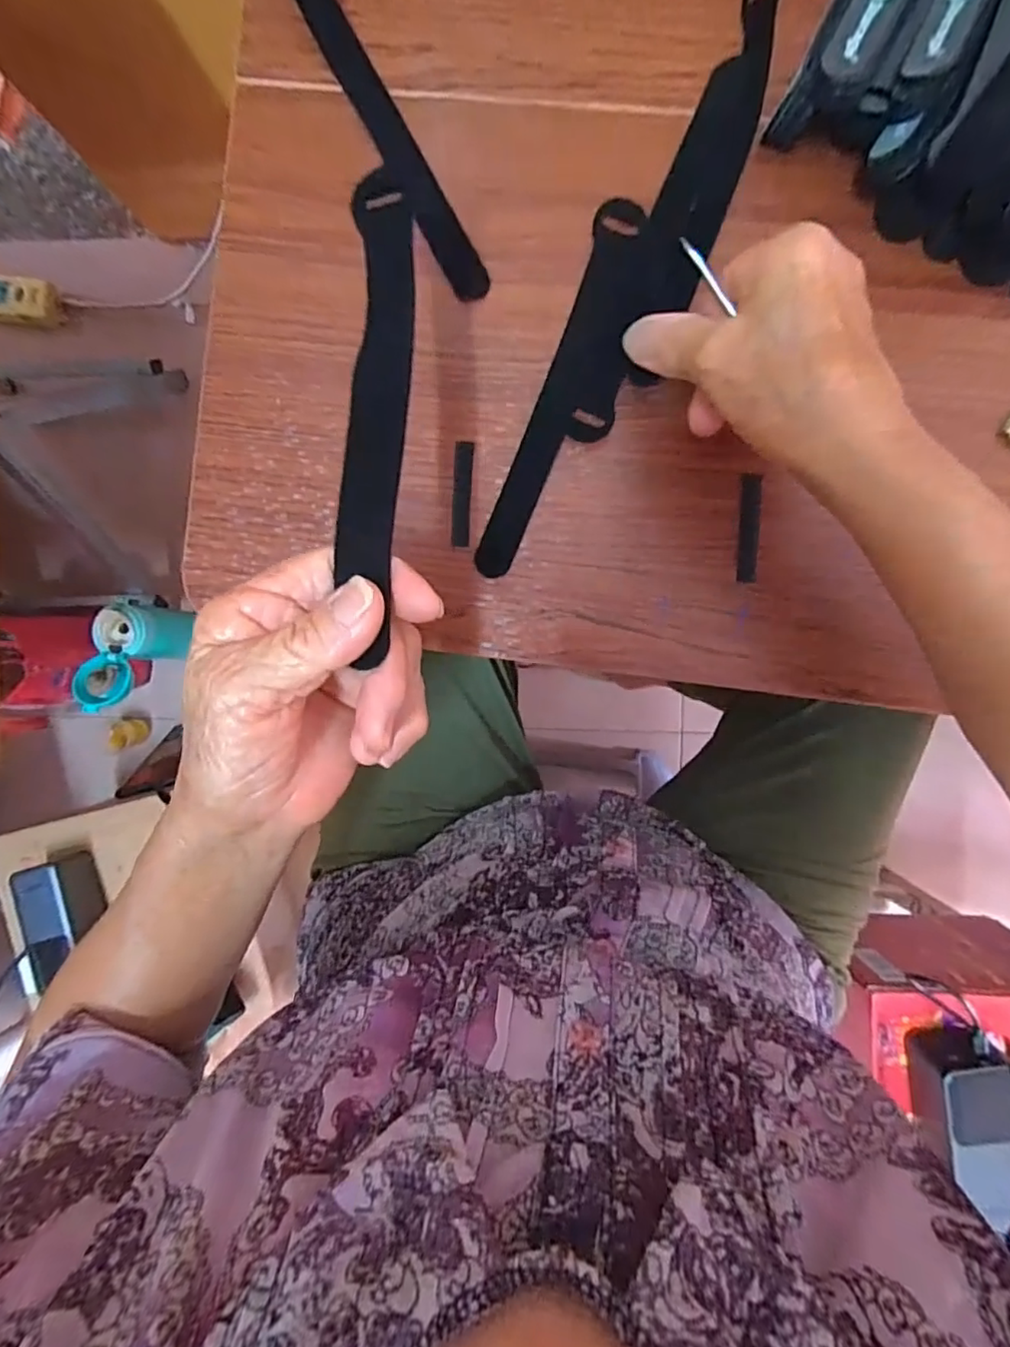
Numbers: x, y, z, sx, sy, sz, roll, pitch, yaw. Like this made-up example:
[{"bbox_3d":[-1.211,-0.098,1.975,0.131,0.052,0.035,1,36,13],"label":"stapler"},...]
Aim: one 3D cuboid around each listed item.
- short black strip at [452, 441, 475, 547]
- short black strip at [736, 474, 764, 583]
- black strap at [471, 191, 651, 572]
[{"bbox_3d":[-0.023,-0.094,0.311,0.010,0.004,0.053,3,93,5],"label":"short black strip"},{"bbox_3d":[0.126,-0.074,0.303,0.011,0.004,0.054,2,95,8],"label":"short black strip"},{"bbox_3d":[0.028,-0.145,0.306,0.027,0.006,0.196,23,94,2],"label":"black strap"}]

